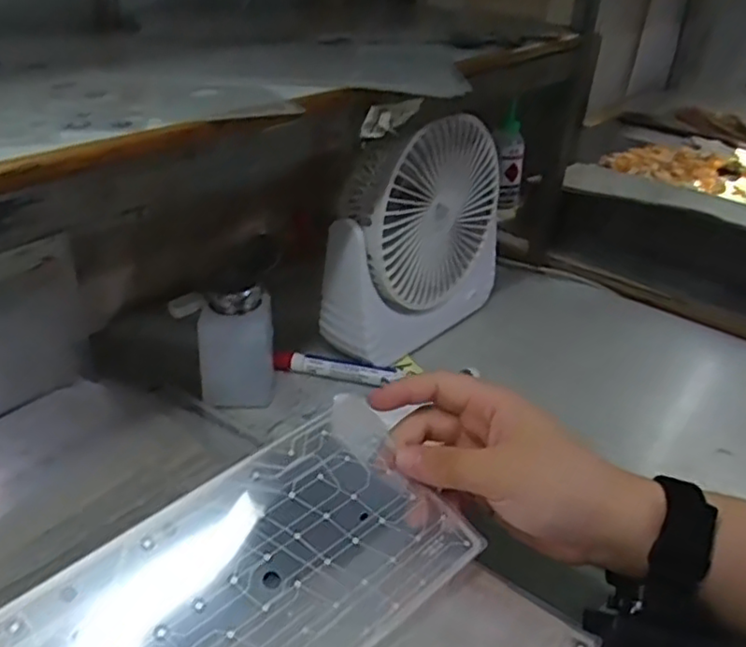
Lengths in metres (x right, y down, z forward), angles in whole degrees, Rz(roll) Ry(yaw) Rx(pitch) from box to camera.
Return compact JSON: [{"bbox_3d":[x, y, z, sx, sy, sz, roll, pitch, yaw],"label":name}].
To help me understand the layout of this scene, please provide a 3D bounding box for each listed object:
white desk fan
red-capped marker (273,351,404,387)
[{"bbox_3d":[0.039,-0.078,0.576,0.063,0.179,0.188,24,37,31],"label":"white desk fan"},{"bbox_3d":[-0.030,0.036,0.555,0.103,0.014,0.015,8,31,8],"label":"red-capped marker"}]

